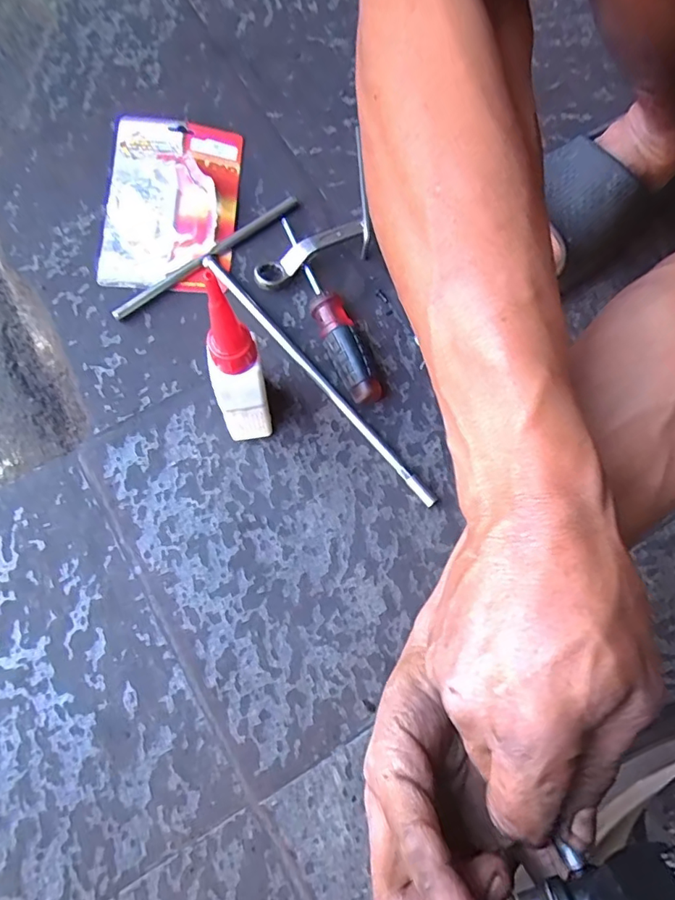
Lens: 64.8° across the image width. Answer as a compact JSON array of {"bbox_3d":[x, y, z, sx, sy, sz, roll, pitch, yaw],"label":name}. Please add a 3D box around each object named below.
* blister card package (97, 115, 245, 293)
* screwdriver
[{"bbox_3d":[-0.152,-0.229,0.486,0.118,0.020,0.165,3,79,-6],"label":"blister card package"},{"bbox_3d":[-0.008,-0.120,0.458,0.030,0.035,0.179,-22,77,-7],"label":"screwdriver"}]

